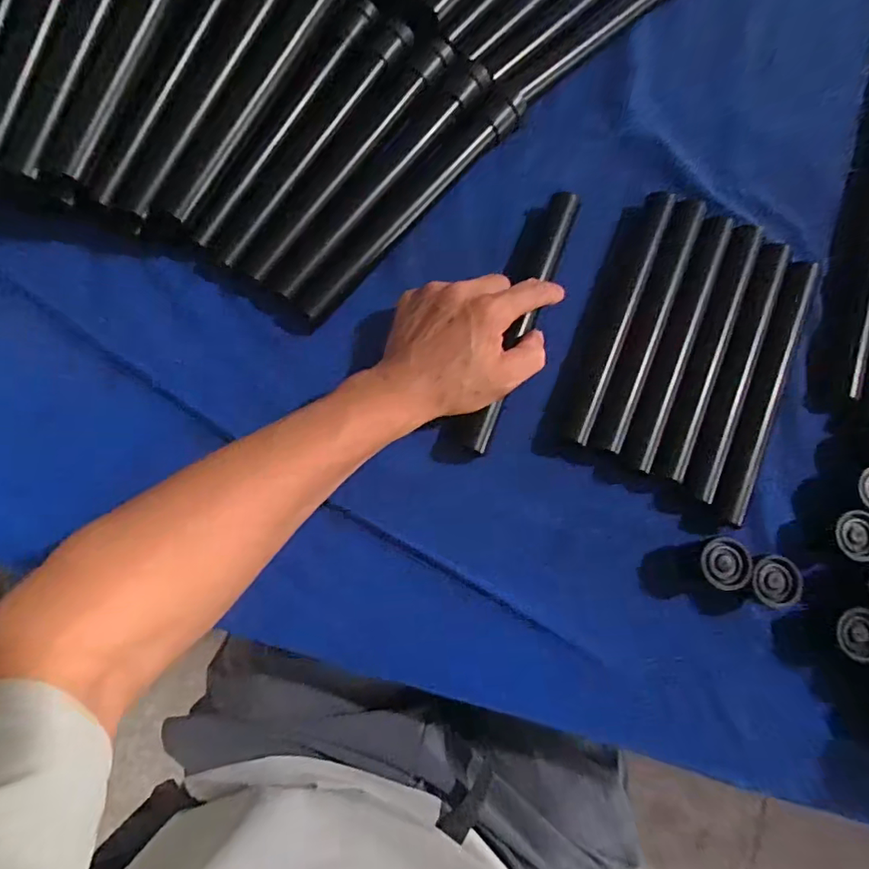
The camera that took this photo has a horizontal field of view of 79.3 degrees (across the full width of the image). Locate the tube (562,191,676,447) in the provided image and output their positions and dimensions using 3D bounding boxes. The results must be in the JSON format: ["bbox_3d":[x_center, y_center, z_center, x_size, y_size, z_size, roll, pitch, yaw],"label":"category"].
[{"bbox_3d":[0.146,-0.094,0.411,0.022,0.019,0.215,22,81,0],"label":"tube"}]

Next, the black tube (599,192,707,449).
[{"bbox_3d":[0.169,-0.085,0.408,0.023,0.016,0.212,21,81,-1],"label":"black tube"}]

